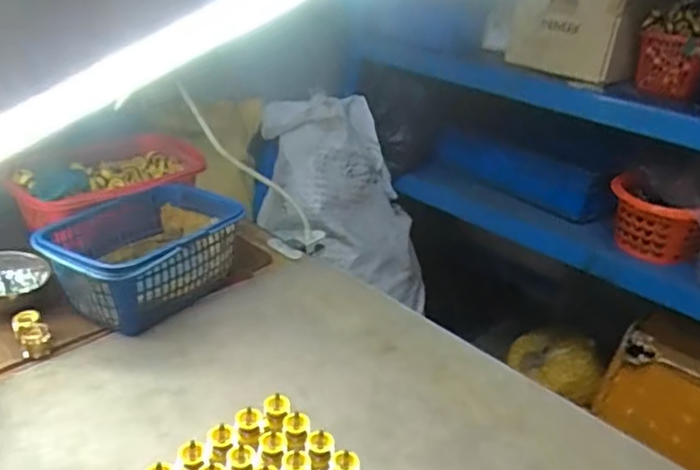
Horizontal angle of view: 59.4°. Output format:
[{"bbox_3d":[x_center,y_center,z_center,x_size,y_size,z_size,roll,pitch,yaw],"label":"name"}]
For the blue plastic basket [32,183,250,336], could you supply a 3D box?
[{"bbox_3d":[-0.275,0.027,0.857,0.187,0.116,0.270,24,32,31],"label":"blue plastic basket"}]

